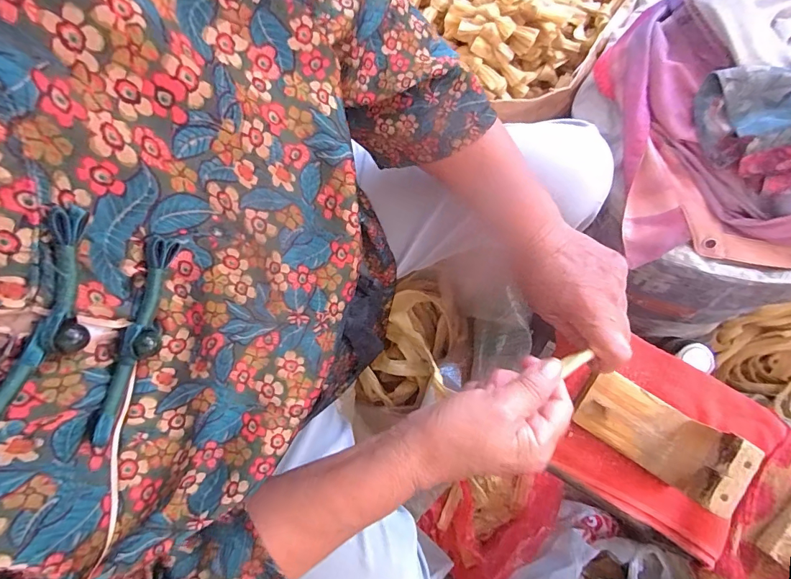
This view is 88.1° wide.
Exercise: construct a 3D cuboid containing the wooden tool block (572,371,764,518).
[{"bbox_3d":[0.219,0.119,0.342,0.107,0.069,0.064,35,77,9],"label":"wooden tool block"}]

